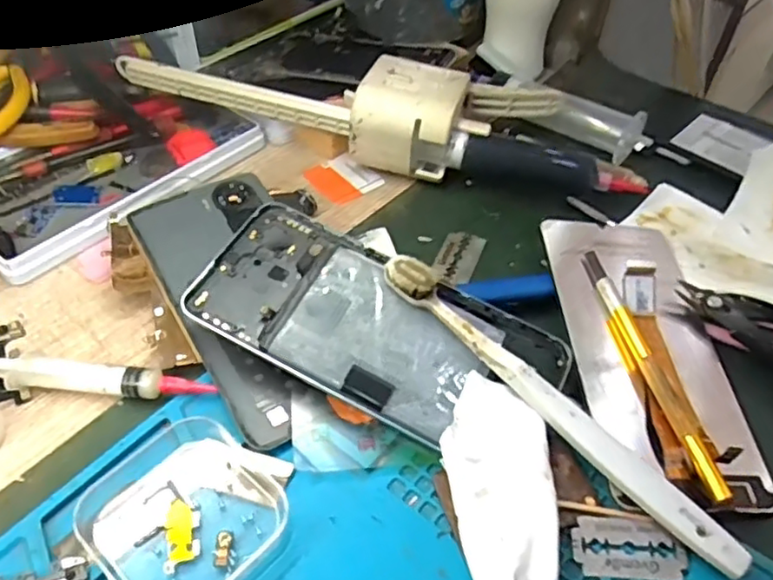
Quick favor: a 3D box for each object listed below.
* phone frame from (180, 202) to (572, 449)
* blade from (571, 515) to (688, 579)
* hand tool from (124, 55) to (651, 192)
[{"bbox_3d":[-0.005,0.017,0.295,0.163,0.009,0.077,27,56,10],"label":"phone frame"},{"bbox_3d":[0.093,0.099,0.249,0.041,0.004,0.023,3,56,3],"label":"blade"},{"bbox_3d":[-0.005,-0.110,0.407,0.330,0.050,0.074,7,47,5],"label":"hand tool"}]

